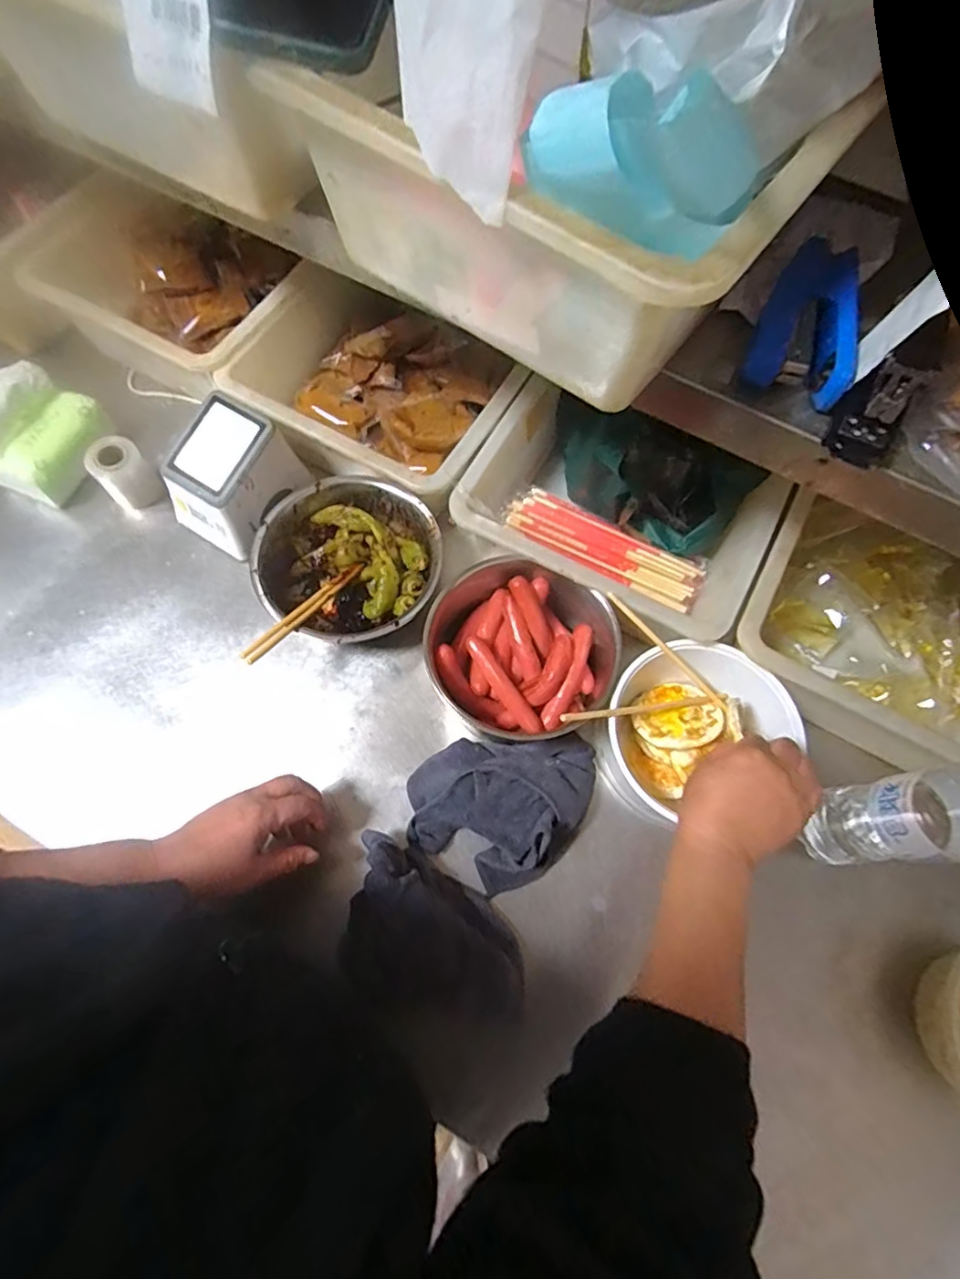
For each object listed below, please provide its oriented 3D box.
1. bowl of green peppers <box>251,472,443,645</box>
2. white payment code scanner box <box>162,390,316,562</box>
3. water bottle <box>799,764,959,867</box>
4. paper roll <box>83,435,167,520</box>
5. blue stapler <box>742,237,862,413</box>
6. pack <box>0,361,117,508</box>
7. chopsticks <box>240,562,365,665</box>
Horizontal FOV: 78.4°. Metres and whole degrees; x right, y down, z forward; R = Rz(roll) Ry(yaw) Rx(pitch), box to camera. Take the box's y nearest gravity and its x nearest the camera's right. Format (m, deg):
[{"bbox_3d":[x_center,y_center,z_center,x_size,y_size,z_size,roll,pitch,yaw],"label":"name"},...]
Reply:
[{"bbox_3d":[-0.131,-0.079,0.609,0.176,0.064,0.175,1,69,-2],"label":"bowl of green peppers"},{"bbox_3d":[-0.260,-0.163,0.620,0.114,0.098,0.124,39,72,12],"label":"white payment code scanner box"},{"bbox_3d":[0.333,0.139,0.454,0.069,0.222,0.067,-9,69,-5],"label":"water bottle"},{"bbox_3d":[-0.386,-0.180,0.646,0.052,0.069,0.054,1,69,-2],"label":"paper roll"},{"bbox_3d":[0.202,-0.197,0.364,0.057,0.023,0.104,16,69,4],"label":"blue stapler"},{"bbox_3d":[-0.473,-0.218,0.636,0.092,0.099,0.128,29,70,9],"label":"pack"},{"bbox_3d":[-0.164,-0.033,0.569,0.016,0.015,0.174,28,43,9],"label":"chopsticks"}]

